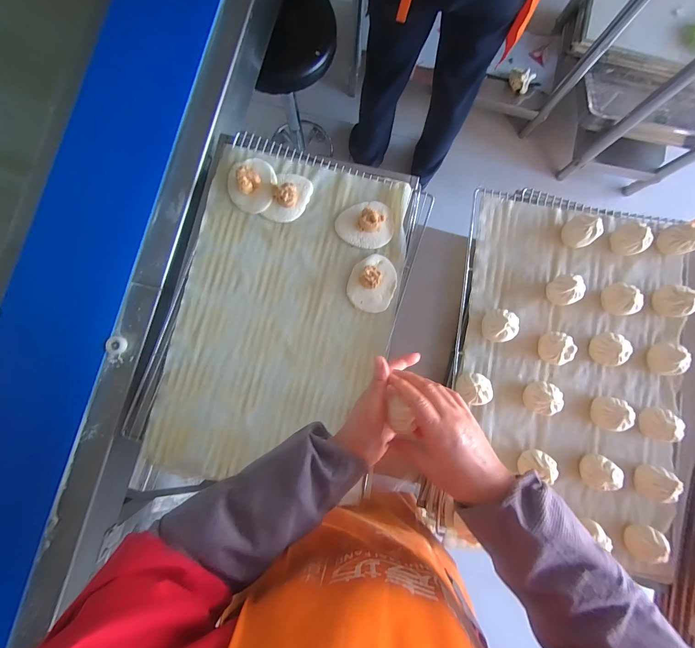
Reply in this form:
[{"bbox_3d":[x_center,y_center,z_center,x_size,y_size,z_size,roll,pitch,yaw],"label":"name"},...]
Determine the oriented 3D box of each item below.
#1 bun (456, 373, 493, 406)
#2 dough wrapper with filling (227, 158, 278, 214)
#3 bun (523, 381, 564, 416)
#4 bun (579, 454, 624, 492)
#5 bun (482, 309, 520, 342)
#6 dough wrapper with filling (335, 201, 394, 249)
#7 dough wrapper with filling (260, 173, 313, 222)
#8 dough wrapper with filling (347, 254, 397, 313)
[{"bbox_3d":[0.206,0.105,0.496,0.047,0.045,0.052,3,85,-2],"label":"bun"},{"bbox_3d":[-0.176,-0.260,0.557,0.090,0.042,0.104,-15,86,-3],"label":"dough wrapper with filling"},{"bbox_3d":[0.320,0.121,0.496,0.049,0.044,0.052,12,85,-1],"label":"bun"},{"bbox_3d":[0.405,0.239,0.491,0.046,0.045,0.053,27,85,0],"label":"bun"},{"bbox_3d":[0.251,0.004,0.507,0.043,0.045,0.054,8,85,-1],"label":"bun"},{"bbox_3d":[0.033,-0.184,0.562,0.103,0.033,0.083,-13,86,-3],"label":"dough wrapper with filling"},{"bbox_3d":[-0.111,-0.236,0.561,0.073,0.035,0.096,21,85,0],"label":"dough wrapper with filling"},{"bbox_3d":[0.047,-0.076,0.554,0.086,0.033,0.105,23,85,0],"label":"dough wrapper with filling"}]

